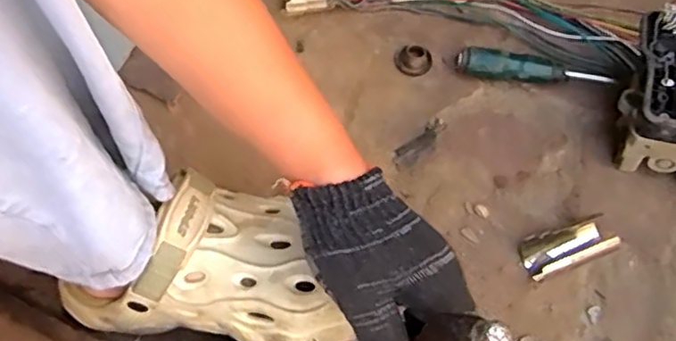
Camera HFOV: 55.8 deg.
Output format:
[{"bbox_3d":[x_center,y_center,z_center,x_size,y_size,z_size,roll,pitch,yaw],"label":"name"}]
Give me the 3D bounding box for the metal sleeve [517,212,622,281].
[{"bbox_3d":[0.191,0.062,0.533,0.075,0.030,0.037,-18,62,-10],"label":"metal sleeve"}]

